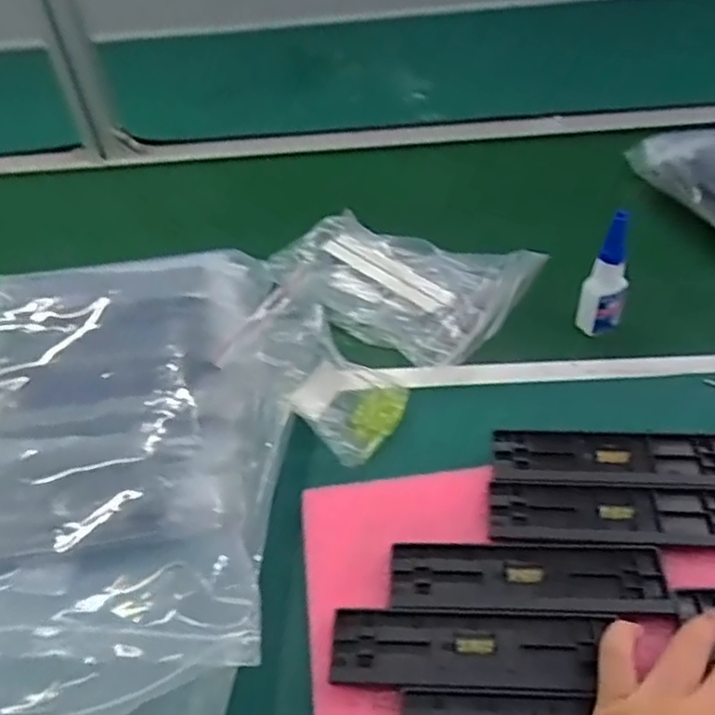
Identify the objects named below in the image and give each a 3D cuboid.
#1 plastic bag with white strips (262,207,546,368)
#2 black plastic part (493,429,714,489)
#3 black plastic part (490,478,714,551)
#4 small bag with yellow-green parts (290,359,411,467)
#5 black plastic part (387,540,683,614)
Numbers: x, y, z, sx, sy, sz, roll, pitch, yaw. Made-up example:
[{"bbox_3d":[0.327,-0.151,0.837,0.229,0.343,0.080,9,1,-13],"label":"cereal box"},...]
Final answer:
[{"bbox_3d":[0.042,-0.069,0.627,0.211,0.047,0.131,19,51,23],"label":"plastic bag with white strips"},{"bbox_3d":[0.172,0.068,0.460,0.157,0.008,0.042,1,46,7],"label":"black plastic part"},{"bbox_3d":[0.165,0.098,0.433,0.158,0.005,0.046,2,46,8],"label":"black plastic part"},{"bbox_3d":[-0.006,0.036,0.524,0.069,0.029,0.078,20,51,24],"label":"small bag with yellow-green parts"},{"bbox_3d":[0.100,0.129,0.409,0.157,0.005,0.044,-1,46,6],"label":"black plastic part"}]

